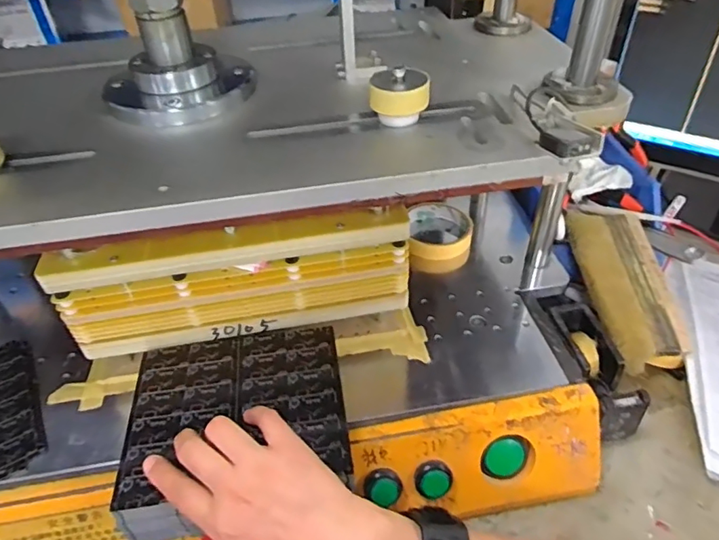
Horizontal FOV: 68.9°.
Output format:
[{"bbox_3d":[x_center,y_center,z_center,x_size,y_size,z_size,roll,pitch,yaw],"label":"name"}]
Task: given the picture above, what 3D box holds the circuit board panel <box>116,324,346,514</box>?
[{"bbox_3d":[-0.096,0.105,0.413,0.164,0.005,0.138,-7,43,-5],"label":"circuit board panel"}]

